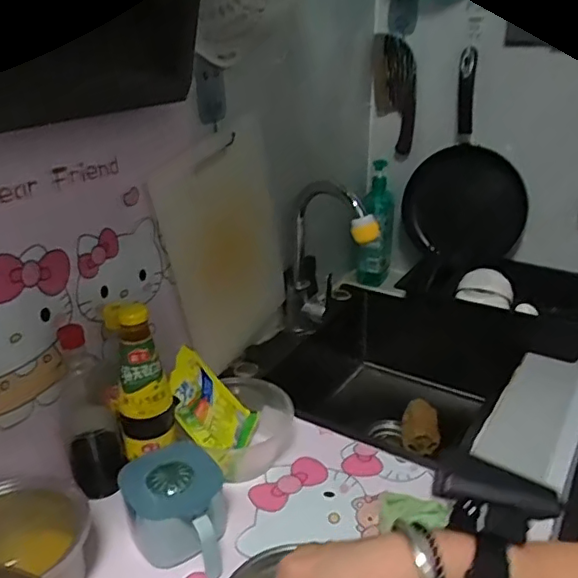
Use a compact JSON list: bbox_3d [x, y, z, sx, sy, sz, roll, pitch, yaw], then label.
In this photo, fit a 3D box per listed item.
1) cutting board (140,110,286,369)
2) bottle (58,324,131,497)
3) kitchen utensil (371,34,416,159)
[{"bbox_3d":[-0.098,-0.063,0.969,0.019,0.384,0.243,16,42,32],"label":"cutting board"},{"bbox_3d":[-0.259,0.150,0.763,0.065,0.218,0.078,-12,24,-32],"label":"bottle"},{"bbox_3d":[0.214,-0.396,1.219,0.101,0.231,0.013,15,25,32],"label":"kitchen utensil"}]

